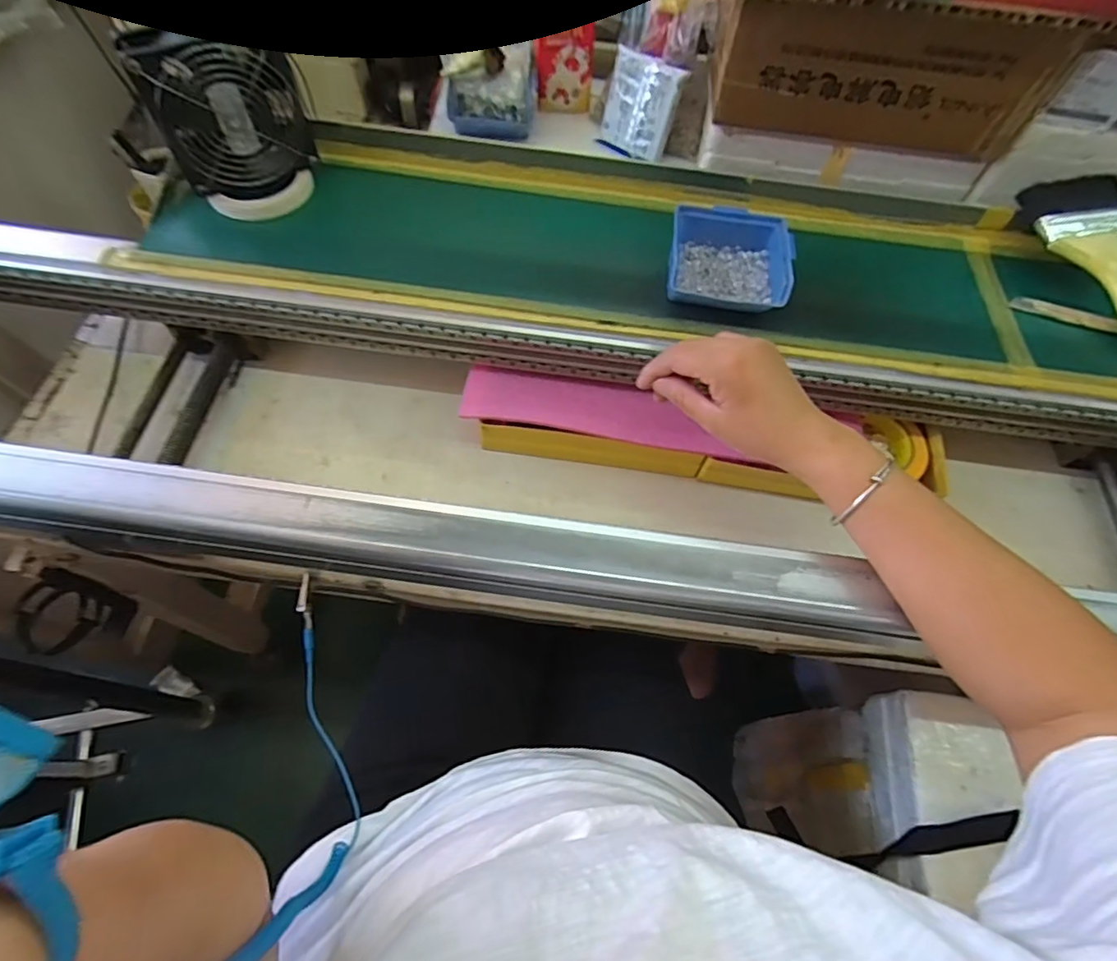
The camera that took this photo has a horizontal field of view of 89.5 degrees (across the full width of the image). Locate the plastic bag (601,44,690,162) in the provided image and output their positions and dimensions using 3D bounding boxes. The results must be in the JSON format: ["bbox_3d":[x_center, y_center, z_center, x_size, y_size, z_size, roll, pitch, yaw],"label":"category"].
[{"bbox_3d":[0.095,-0.441,0.665,0.087,0.094,0.008,34,49,13],"label":"plastic bag"}]

